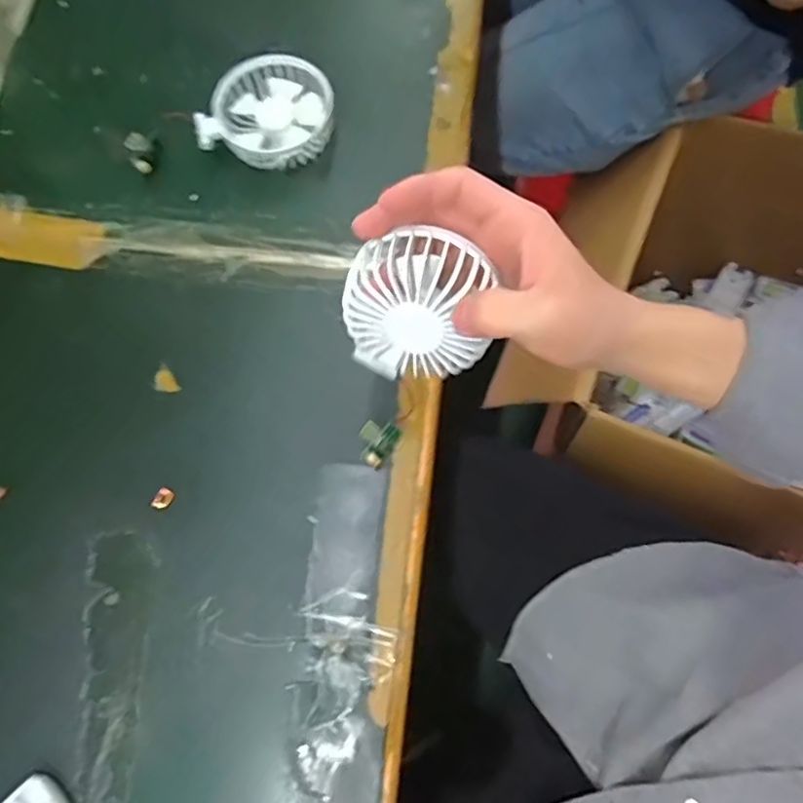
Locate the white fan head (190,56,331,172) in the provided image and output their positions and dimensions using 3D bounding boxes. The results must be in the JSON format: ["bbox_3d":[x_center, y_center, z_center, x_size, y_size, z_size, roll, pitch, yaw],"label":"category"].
[{"bbox_3d":[-0.105,-0.228,0.490,0.094,0.031,0.085,13,75,5],"label":"white fan head"}]

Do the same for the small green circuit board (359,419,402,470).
[{"bbox_3d":[-0.017,0.028,0.418,0.025,0.020,0.029,34,77,10],"label":"small green circuit board"}]

